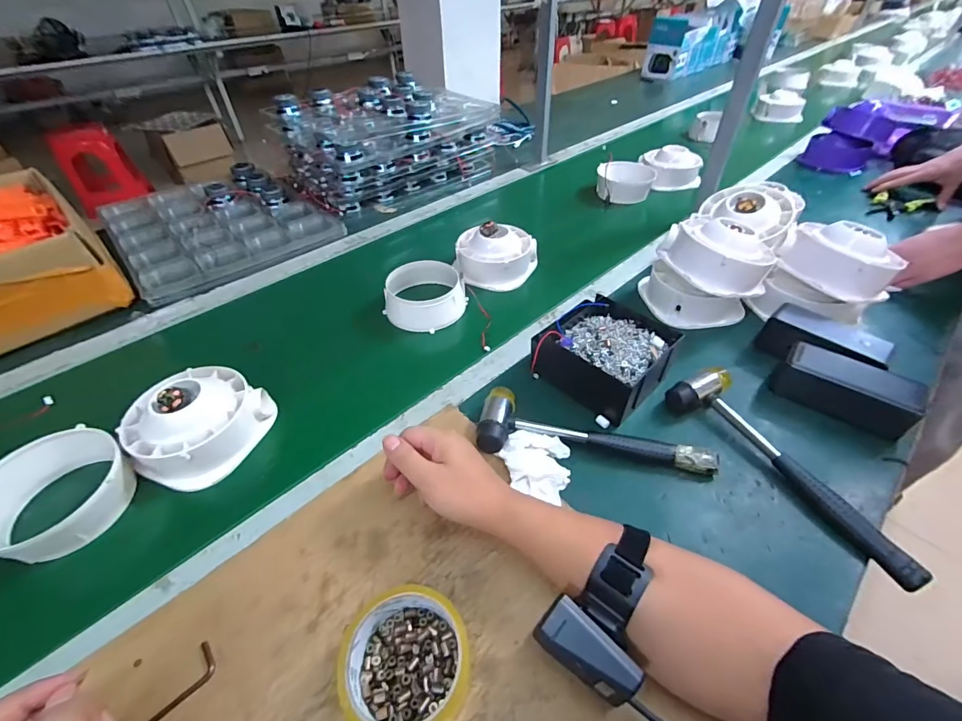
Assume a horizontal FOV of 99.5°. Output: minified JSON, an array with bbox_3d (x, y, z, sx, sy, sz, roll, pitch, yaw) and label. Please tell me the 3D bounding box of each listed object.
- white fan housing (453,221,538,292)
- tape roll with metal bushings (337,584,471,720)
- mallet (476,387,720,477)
[{"bbox_3d":[0.026,-0.185,0.710,0.144,0.073,0.129,3,46,4],"label":"white fan housing"},{"bbox_3d":[-0.054,0.223,0.301,0.086,0.047,0.087,-1,46,1],"label":"tape roll with metal bushings"},{"bbox_3d":[0.125,0.077,0.451,0.249,0.032,0.081,6,47,7],"label":"mallet"}]

